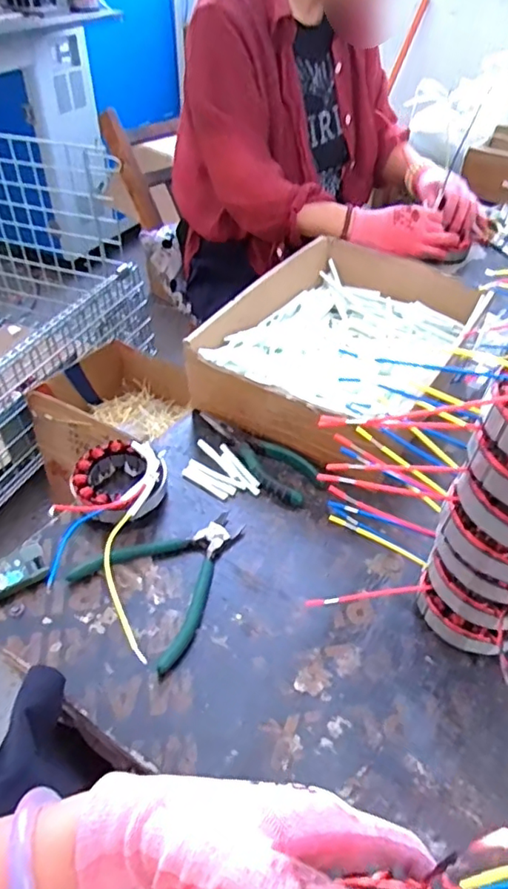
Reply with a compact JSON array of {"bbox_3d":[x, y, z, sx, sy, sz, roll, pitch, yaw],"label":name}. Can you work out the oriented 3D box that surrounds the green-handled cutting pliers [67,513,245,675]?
[{"bbox_3d":[-0.067,0.105,0.480,0.118,0.013,0.136,31,51,28],"label":"green-handled cutting pliers"}]

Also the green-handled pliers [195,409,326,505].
[{"bbox_3d":[-0.002,0.005,0.590,0.162,0.018,0.061,31,51,28],"label":"green-handled pliers"}]

